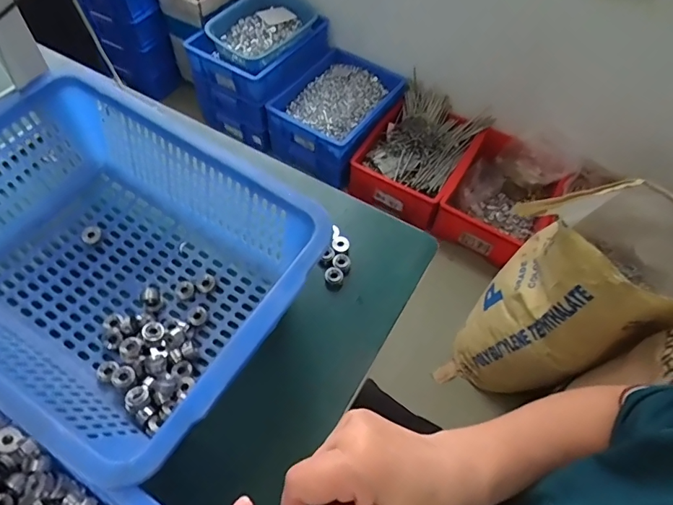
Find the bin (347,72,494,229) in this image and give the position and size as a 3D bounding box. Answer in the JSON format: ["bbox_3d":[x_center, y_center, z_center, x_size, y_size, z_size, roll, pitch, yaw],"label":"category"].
[{"bbox_3d":[0.298,-0.378,1.612,0.348,0.192,0.513,29,60,14],"label":"bin"}]

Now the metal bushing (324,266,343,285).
[{"bbox_3d":[-0.003,0.027,0.509,0.019,0.012,0.019,7,57,1],"label":"metal bushing"}]

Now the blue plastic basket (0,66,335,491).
[{"bbox_3d":[-0.216,0.010,0.435,0.351,0.119,0.265,27,59,13],"label":"blue plastic basket"}]

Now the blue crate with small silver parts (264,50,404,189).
[{"bbox_3d":[0.002,-0.519,1.702,0.334,0.180,0.525,27,59,13],"label":"blue crate with small silver parts"}]

